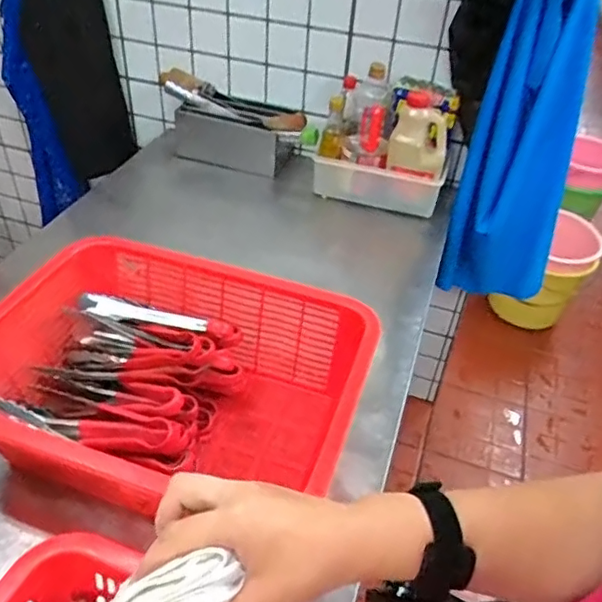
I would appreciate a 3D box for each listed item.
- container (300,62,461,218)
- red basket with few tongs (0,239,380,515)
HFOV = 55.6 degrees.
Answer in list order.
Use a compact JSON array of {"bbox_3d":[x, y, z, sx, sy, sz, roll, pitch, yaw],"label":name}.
[{"bbox_3d":[0.168,-0.349,1.258,0.321,0.238,0.156,19,43,17],"label":"container"},{"bbox_3d":[-0.184,0.115,0.766,0.462,0.175,0.349,13,41,11],"label":"red basket with few tongs"}]

